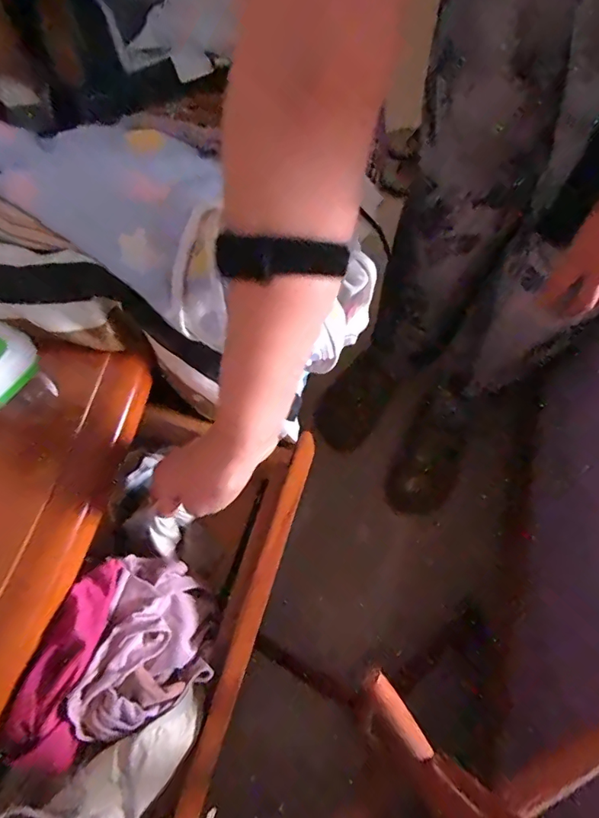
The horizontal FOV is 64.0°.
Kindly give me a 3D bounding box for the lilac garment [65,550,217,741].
[{"bbox_3d":[-0.116,0.188,0.384,0.085,0.072,0.122,5,66,1],"label":"lilac garment"}]

